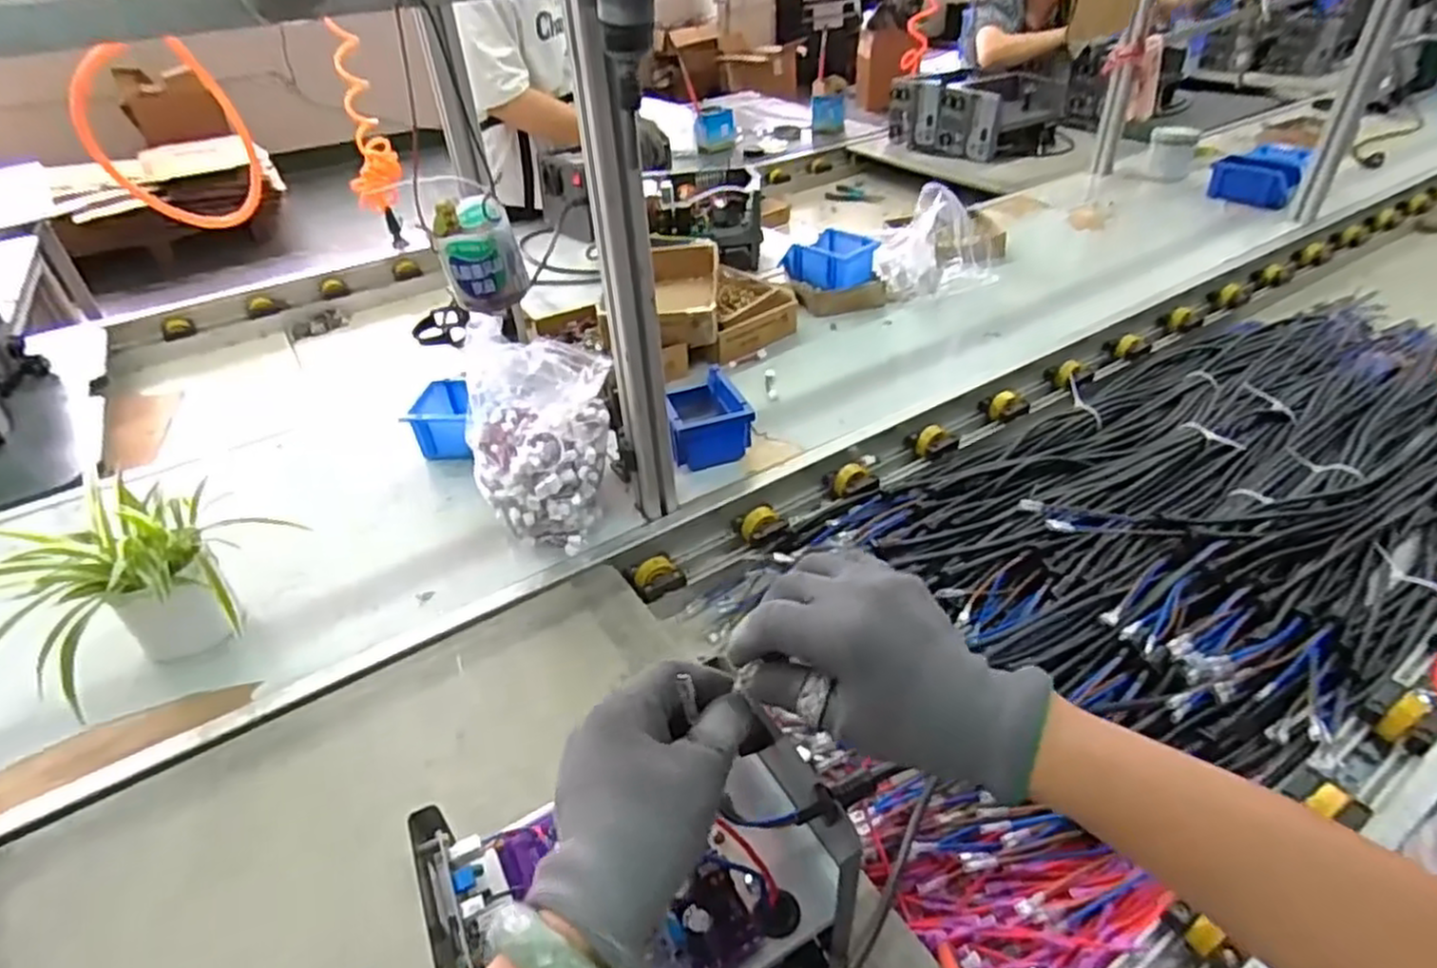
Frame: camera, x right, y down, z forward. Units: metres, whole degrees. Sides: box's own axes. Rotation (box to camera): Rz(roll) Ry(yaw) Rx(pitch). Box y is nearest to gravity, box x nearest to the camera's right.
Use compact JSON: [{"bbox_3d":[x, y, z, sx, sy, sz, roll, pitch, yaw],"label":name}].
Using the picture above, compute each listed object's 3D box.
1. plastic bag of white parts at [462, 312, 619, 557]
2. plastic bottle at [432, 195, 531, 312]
[{"bbox_3d":[-0.197,-0.045,0.836,0.160,0.210,0.158,-7,38,-4],"label":"plastic bag of white parts"},{"bbox_3d":[-0.192,-0.184,0.597,0.062,0.071,0.063,-13,39,-12],"label":"plastic bottle"}]

